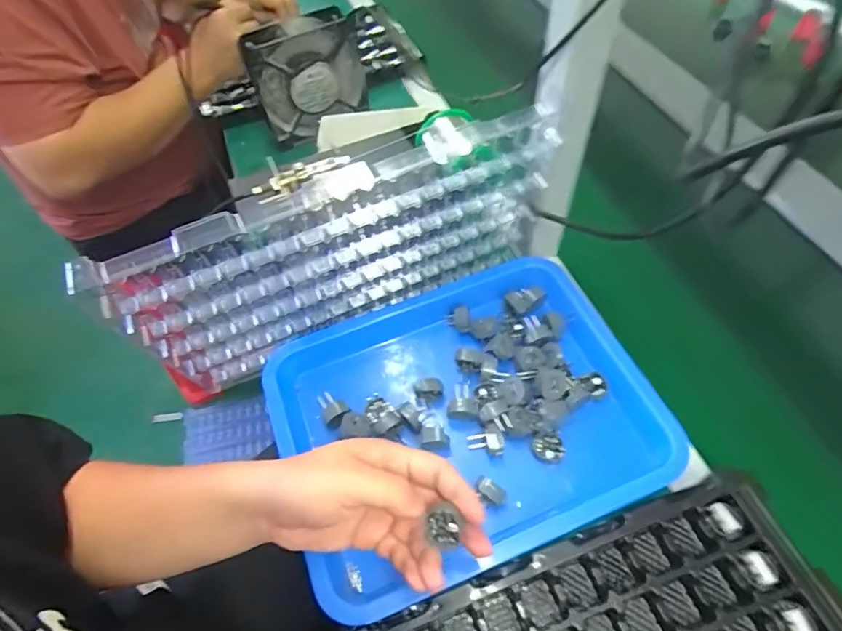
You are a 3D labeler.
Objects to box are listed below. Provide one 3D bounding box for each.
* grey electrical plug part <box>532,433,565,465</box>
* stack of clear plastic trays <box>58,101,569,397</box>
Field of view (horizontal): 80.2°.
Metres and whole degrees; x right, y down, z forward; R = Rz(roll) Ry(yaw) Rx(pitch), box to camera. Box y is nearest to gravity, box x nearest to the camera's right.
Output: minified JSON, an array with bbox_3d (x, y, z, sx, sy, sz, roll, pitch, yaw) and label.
[{"bbox_3d":[0.115,0.121,0.454,0.027,0.020,0.024,24,60,19],"label":"grey electrical plug part"},{"bbox_3d":[-0.060,-0.044,0.441,0.361,0.214,0.046,-21,56,-11],"label":"stack of clear plastic trays"}]

